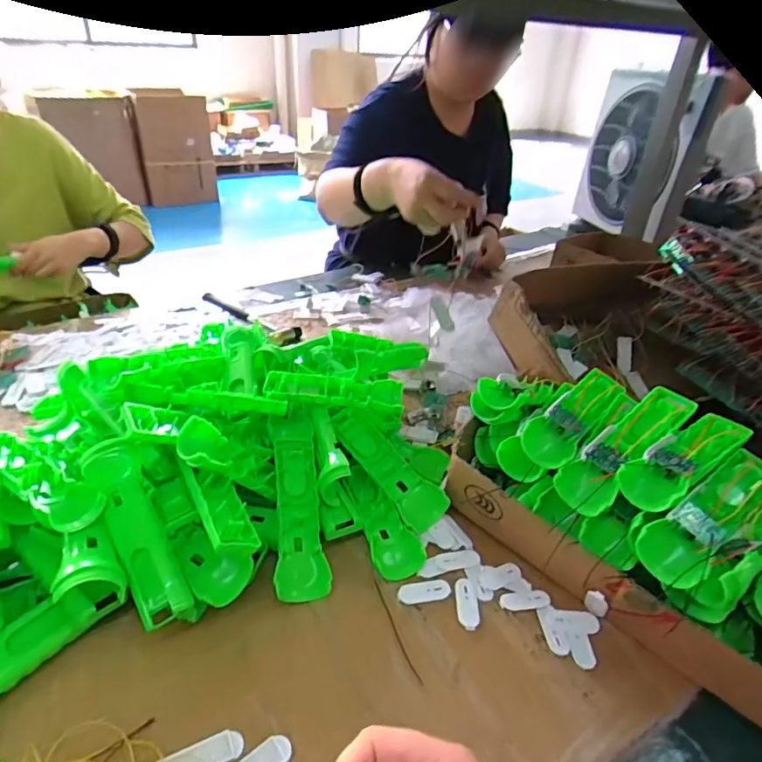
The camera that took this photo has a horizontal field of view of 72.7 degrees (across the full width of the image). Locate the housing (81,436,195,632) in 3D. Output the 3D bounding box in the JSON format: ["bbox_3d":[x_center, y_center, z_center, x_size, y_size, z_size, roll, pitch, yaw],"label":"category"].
[{"bbox_3d":[-0.210,0.125,0.447,0.042,0.021,0.165,-19,70,-32],"label":"housing"}]

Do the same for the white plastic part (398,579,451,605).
[{"bbox_3d":[0.041,0.200,0.494,0.048,0.007,0.021,-3,34,-10],"label":"white plastic part"}]

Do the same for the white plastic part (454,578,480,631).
[{"bbox_3d":[0.081,0.209,0.488,0.020,0.008,0.051,4,33,0],"label":"white plastic part"}]

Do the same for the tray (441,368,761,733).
[{"bbox_3d":[0.277,0.137,0.494,0.426,0.156,0.189,28,40,32],"label":"tray"}]

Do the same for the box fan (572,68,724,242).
[{"bbox_3d":[0.626,-0.556,1.291,0.098,0.349,0.366,5,34,-1],"label":"box fan"}]

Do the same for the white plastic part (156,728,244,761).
[{"bbox_3d":[-0.130,0.272,0.374,0.058,0.007,0.024,-11,36,-22],"label":"white plastic part"}]

